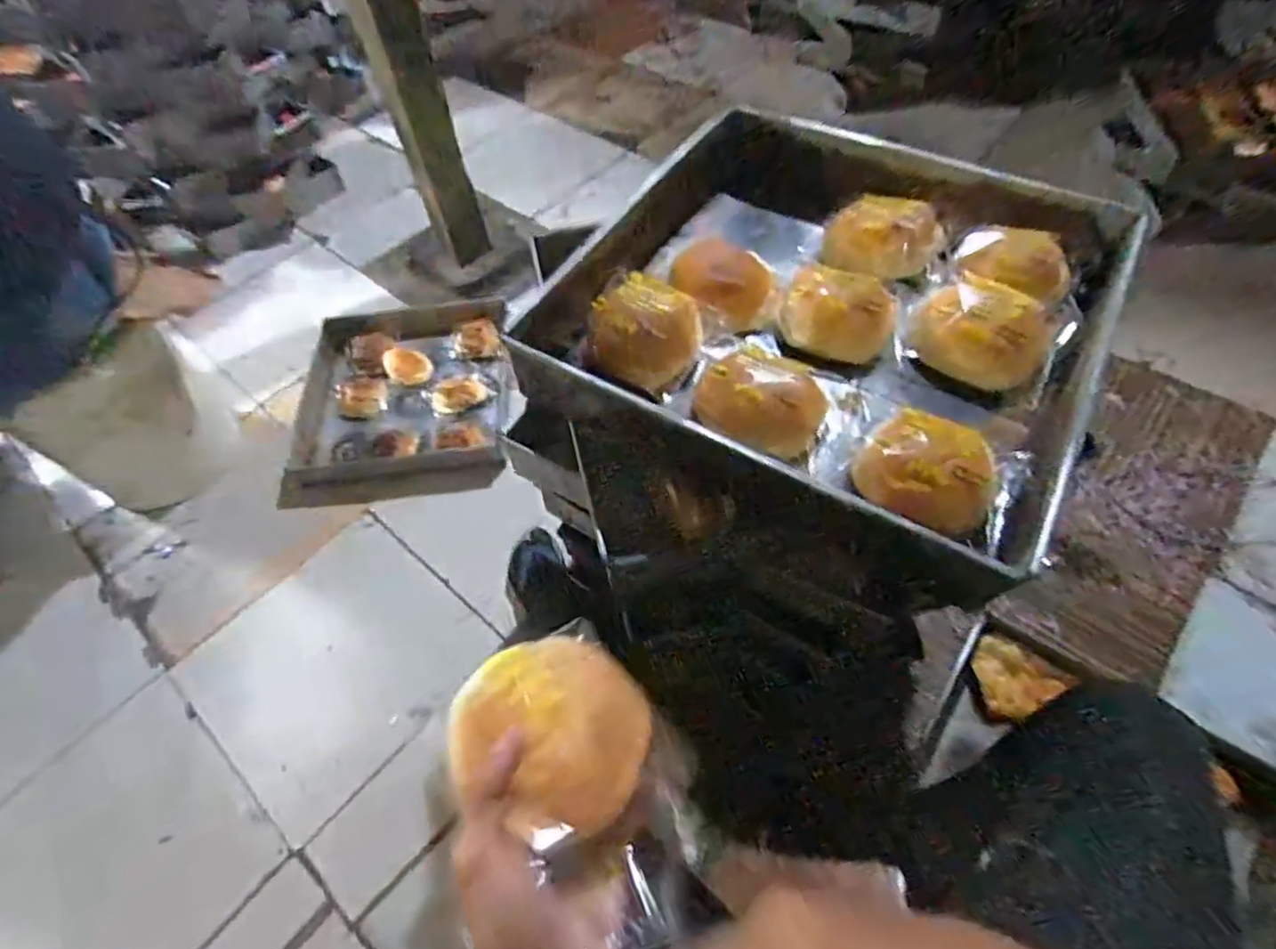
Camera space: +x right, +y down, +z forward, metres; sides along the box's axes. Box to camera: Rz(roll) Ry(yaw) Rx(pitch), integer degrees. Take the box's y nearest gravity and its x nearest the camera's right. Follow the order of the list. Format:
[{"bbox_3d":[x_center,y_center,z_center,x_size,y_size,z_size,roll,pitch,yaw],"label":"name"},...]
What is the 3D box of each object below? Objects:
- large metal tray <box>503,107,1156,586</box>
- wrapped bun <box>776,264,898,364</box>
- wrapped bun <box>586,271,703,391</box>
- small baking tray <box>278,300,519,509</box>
[{"bbox_3d":[0.182,-0.158,0.576,0.422,0.073,0.400,20,60,17],"label":"large metal tray"},{"bbox_3d":[0.180,-0.146,0.570,0.098,0.042,0.081,4,57,7],"label":"wrapped bun"},{"bbox_3d":[0.009,-0.128,0.550,0.082,0.058,0.082,-2,56,3],"label":"wrapped bun"},{"bbox_3d":[-0.495,-0.178,1.349,0.441,0.062,0.476,-4,56,2],"label":"small baking tray"}]

